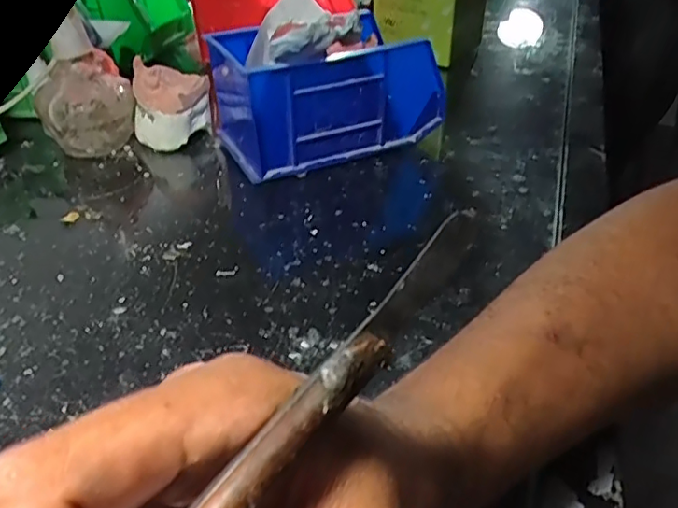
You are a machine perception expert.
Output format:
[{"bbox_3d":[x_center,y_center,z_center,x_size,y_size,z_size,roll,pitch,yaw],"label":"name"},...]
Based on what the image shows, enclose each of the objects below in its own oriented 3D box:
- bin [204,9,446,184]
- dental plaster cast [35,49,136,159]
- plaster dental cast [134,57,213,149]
[{"bbox_3d":[-0.012,-0.134,0.479,0.176,0.097,0.097,-19,40,-23],"label":"bin"},{"bbox_3d":[-0.209,-0.121,0.483,0.073,0.074,0.048,-9,37,-11],"label":"dental plaster cast"},{"bbox_3d":[-0.144,-0.127,0.504,0.066,0.059,0.059,-12,38,-15],"label":"plaster dental cast"}]

